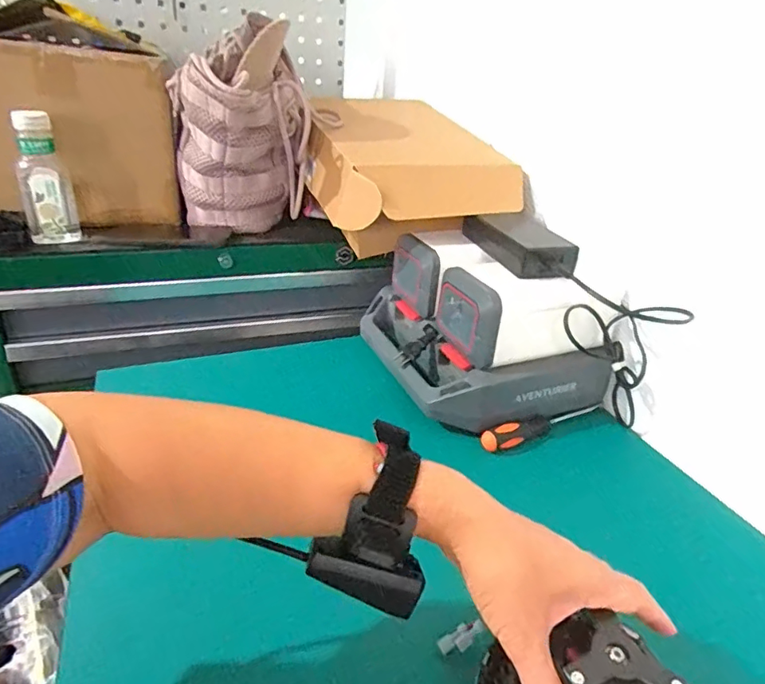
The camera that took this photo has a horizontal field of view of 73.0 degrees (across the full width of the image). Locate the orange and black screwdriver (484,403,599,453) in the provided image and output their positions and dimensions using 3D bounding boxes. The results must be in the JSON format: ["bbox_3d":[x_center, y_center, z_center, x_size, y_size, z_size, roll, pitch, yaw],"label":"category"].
[{"bbox_3d":[0.192,0.094,0.610,0.177,0.025,0.026,-12,32,-28],"label":"orange and black screwdriver"}]

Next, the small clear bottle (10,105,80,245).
[{"bbox_3d":[-0.424,-0.203,0.648,0.054,0.155,0.058,-13,33,-30],"label":"small clear bottle"}]

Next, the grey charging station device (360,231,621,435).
[{"bbox_3d":[0.125,-0.036,0.681,0.232,0.155,0.270,-7,30,-21],"label":"grey charging station device"}]

